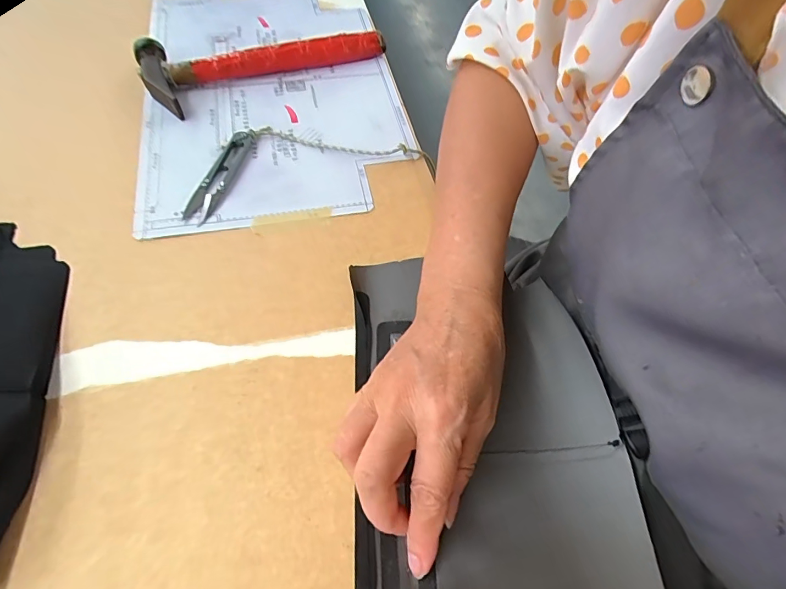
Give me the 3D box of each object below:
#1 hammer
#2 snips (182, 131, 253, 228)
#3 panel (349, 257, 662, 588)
[{"bbox_3d":[-0.133,-0.248,0.459,0.241,0.030,0.087,-25,63,-18],"label":"hammer"},{"bbox_3d":[-0.146,-0.103,0.375,0.027,0.009,0.100,17,58,6],"label":"snips"},{"bbox_3d":[0.057,0.080,0.274,0.159,0.030,0.245,0,58,-4],"label":"panel"}]

